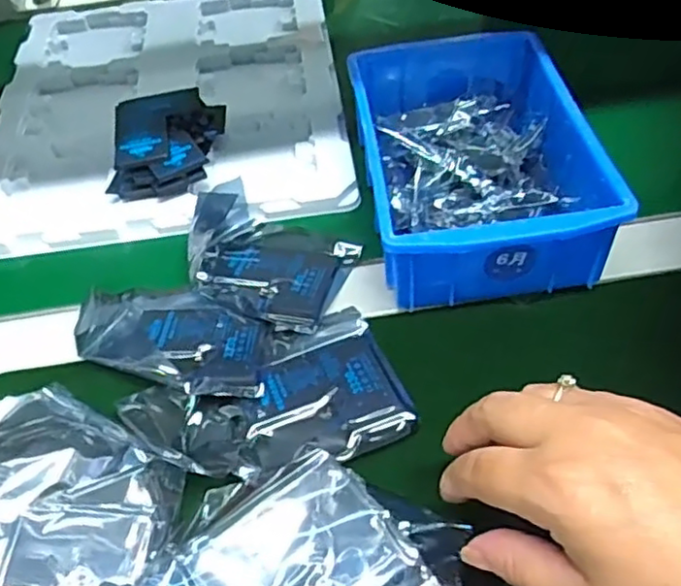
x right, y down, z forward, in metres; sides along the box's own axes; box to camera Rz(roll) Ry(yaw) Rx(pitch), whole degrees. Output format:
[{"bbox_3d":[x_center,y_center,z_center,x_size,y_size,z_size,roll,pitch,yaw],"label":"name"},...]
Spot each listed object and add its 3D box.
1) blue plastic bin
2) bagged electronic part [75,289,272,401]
[{"bbox_3d":[0.082,-0.086,0.427,0.126,0.061,0.197,-7,50,0],"label":"blue plastic bin"},{"bbox_3d":[-0.097,0.024,0.388,0.127,0.006,0.063,15,54,18],"label":"bagged electronic part"}]

